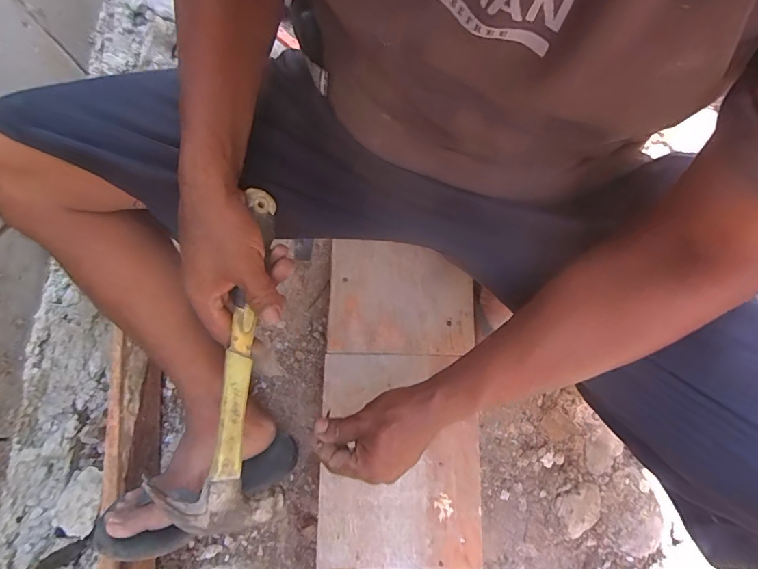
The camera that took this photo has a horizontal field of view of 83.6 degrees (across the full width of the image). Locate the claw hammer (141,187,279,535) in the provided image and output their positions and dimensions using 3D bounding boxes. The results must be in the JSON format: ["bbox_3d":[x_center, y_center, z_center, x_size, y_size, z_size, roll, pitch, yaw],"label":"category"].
[{"bbox_3d":[-0.118,0.065,0.352,0.085,0.054,0.289,7,86,1],"label":"claw hammer"}]

